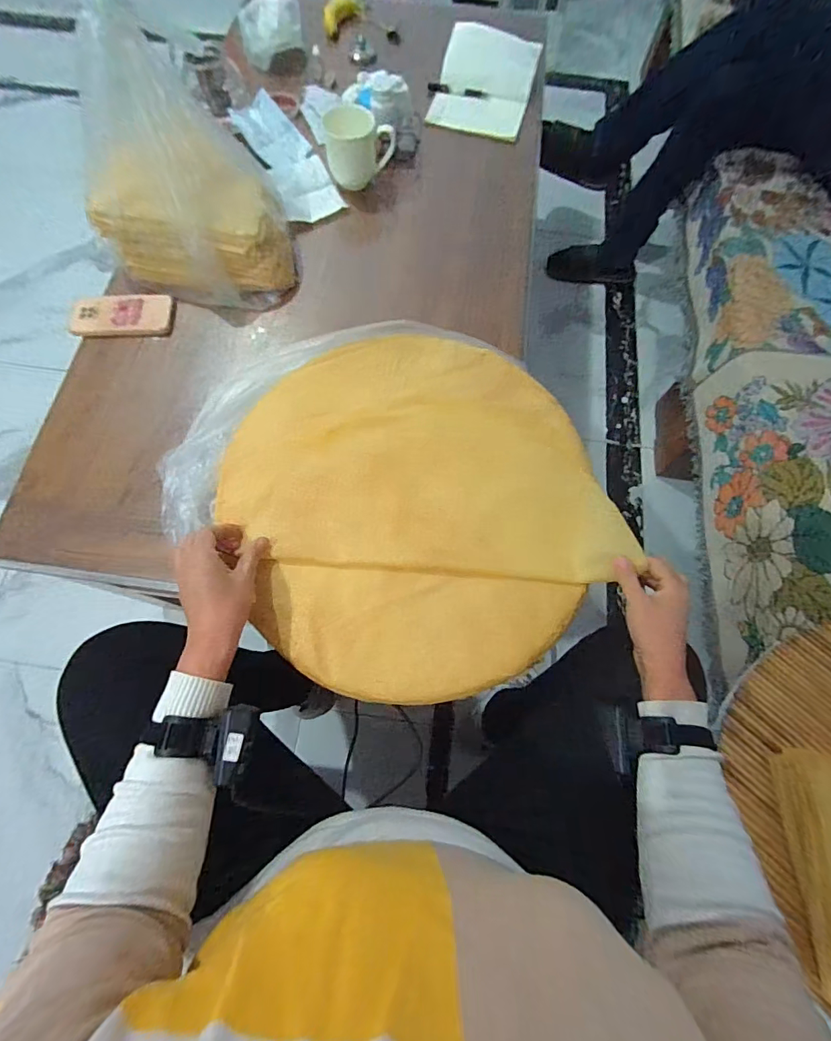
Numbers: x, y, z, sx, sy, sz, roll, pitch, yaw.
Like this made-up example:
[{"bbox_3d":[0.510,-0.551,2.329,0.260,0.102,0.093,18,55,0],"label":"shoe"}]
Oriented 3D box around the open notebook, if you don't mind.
[{"bbox_3d":[0.151,-0.953,0.980,0.204,0.049,0.275,14,72,3],"label":"open notebook"}]

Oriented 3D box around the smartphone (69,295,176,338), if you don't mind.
[{"bbox_3d":[-0.497,-0.347,0.765,0.162,0.015,0.082,-4,72,-3],"label":"smartphone"}]

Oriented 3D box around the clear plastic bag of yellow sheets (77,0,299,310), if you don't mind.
[{"bbox_3d":[-0.356,-0.546,0.697,0.303,0.294,0.261,12,72,3],"label":"clear plastic bag of yellow sheets"}]

